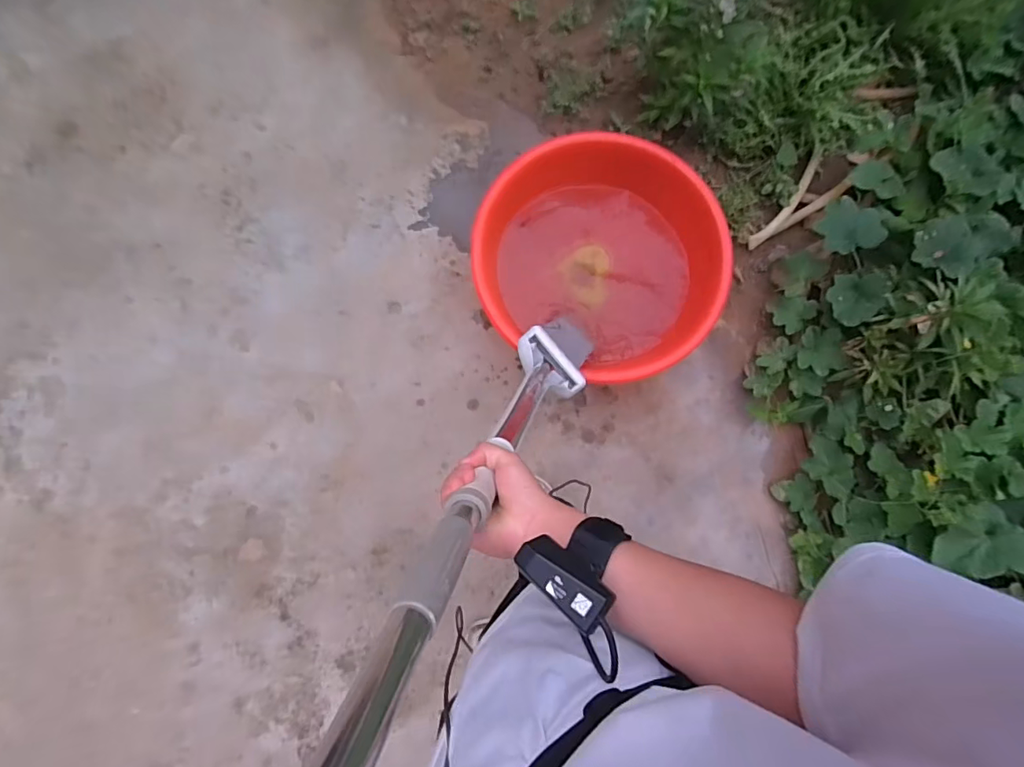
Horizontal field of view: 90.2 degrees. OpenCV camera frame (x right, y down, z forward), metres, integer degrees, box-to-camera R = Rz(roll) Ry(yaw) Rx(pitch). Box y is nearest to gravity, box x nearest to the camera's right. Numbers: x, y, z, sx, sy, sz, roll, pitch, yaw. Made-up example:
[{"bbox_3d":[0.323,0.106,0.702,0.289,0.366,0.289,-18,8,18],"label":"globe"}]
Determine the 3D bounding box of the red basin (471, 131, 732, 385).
[{"bbox_3d":[0.236,-0.320,1.345,0.608,0.207,0.567,0,83,-1],"label":"red basin"}]

